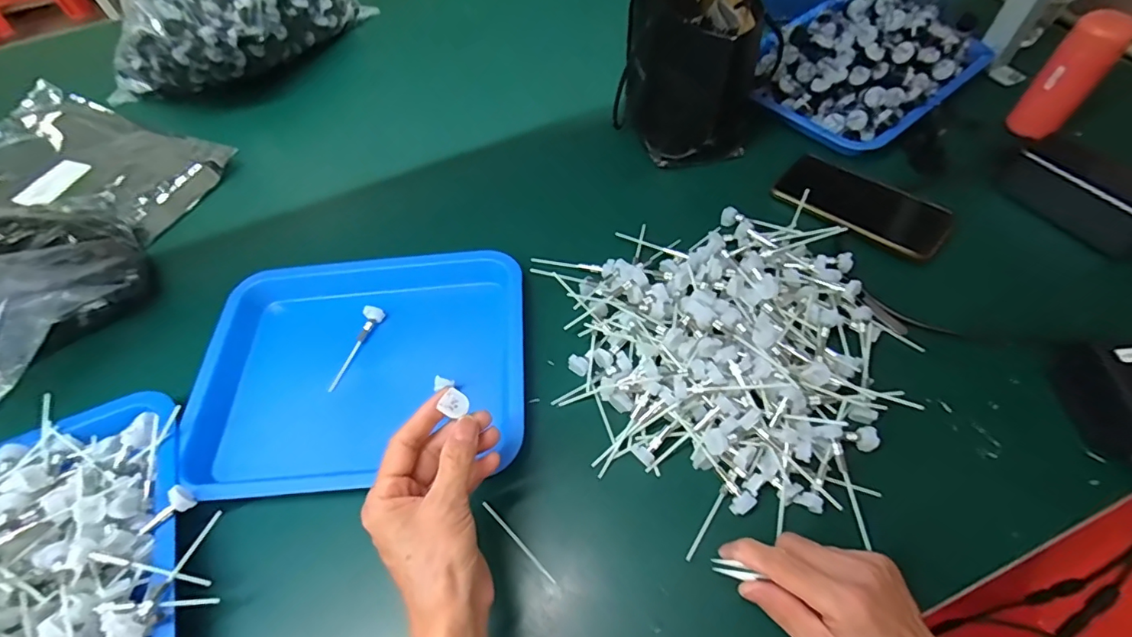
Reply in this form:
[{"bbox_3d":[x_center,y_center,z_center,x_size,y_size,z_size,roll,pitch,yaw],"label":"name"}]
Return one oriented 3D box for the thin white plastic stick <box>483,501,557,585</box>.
[{"bbox_3d":[-0.035,0.164,0.377,0.079,0.004,0.004,39,67,25],"label":"thin white plastic stick"}]

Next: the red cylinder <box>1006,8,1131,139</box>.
[{"bbox_3d":[0.523,-0.251,0.531,0.051,0.108,0.039,37,66,24],"label":"red cylinder"}]

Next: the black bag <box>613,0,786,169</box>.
[{"bbox_3d":[0.123,-0.290,0.568,0.131,0.162,0.179,-11,57,-3],"label":"black bag"}]

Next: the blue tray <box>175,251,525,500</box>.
[{"bbox_3d":[-0.182,0.034,0.461,0.285,0.025,0.222,-7,57,-1],"label":"blue tray"}]

